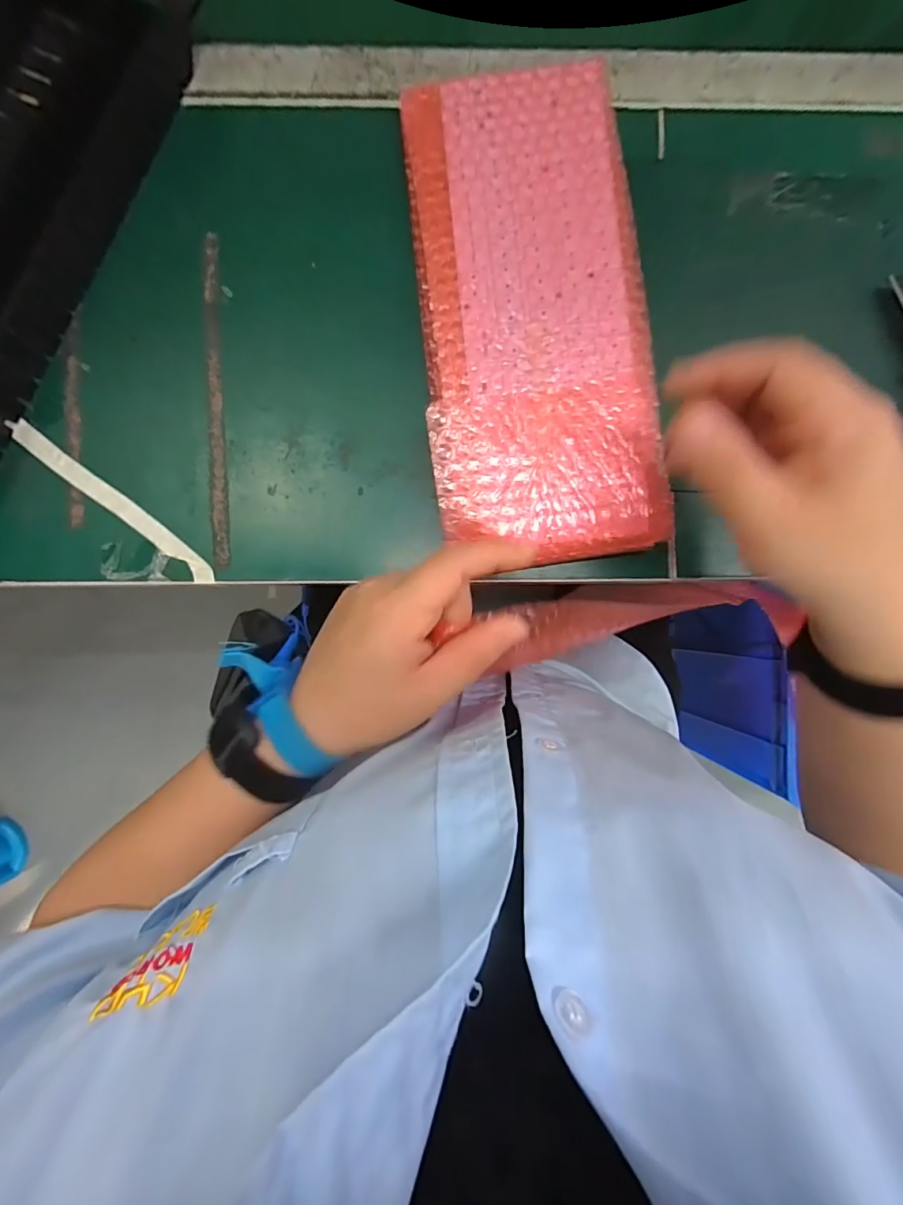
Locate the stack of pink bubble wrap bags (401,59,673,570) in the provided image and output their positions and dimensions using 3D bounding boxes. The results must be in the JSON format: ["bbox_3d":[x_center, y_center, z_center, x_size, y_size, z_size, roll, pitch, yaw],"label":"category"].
[{"bbox_3d":[0.045,-0.166,0.270,0.127,0.019,0.281,-7,87,-3],"label":"stack of pink bubble wrap bags"}]

